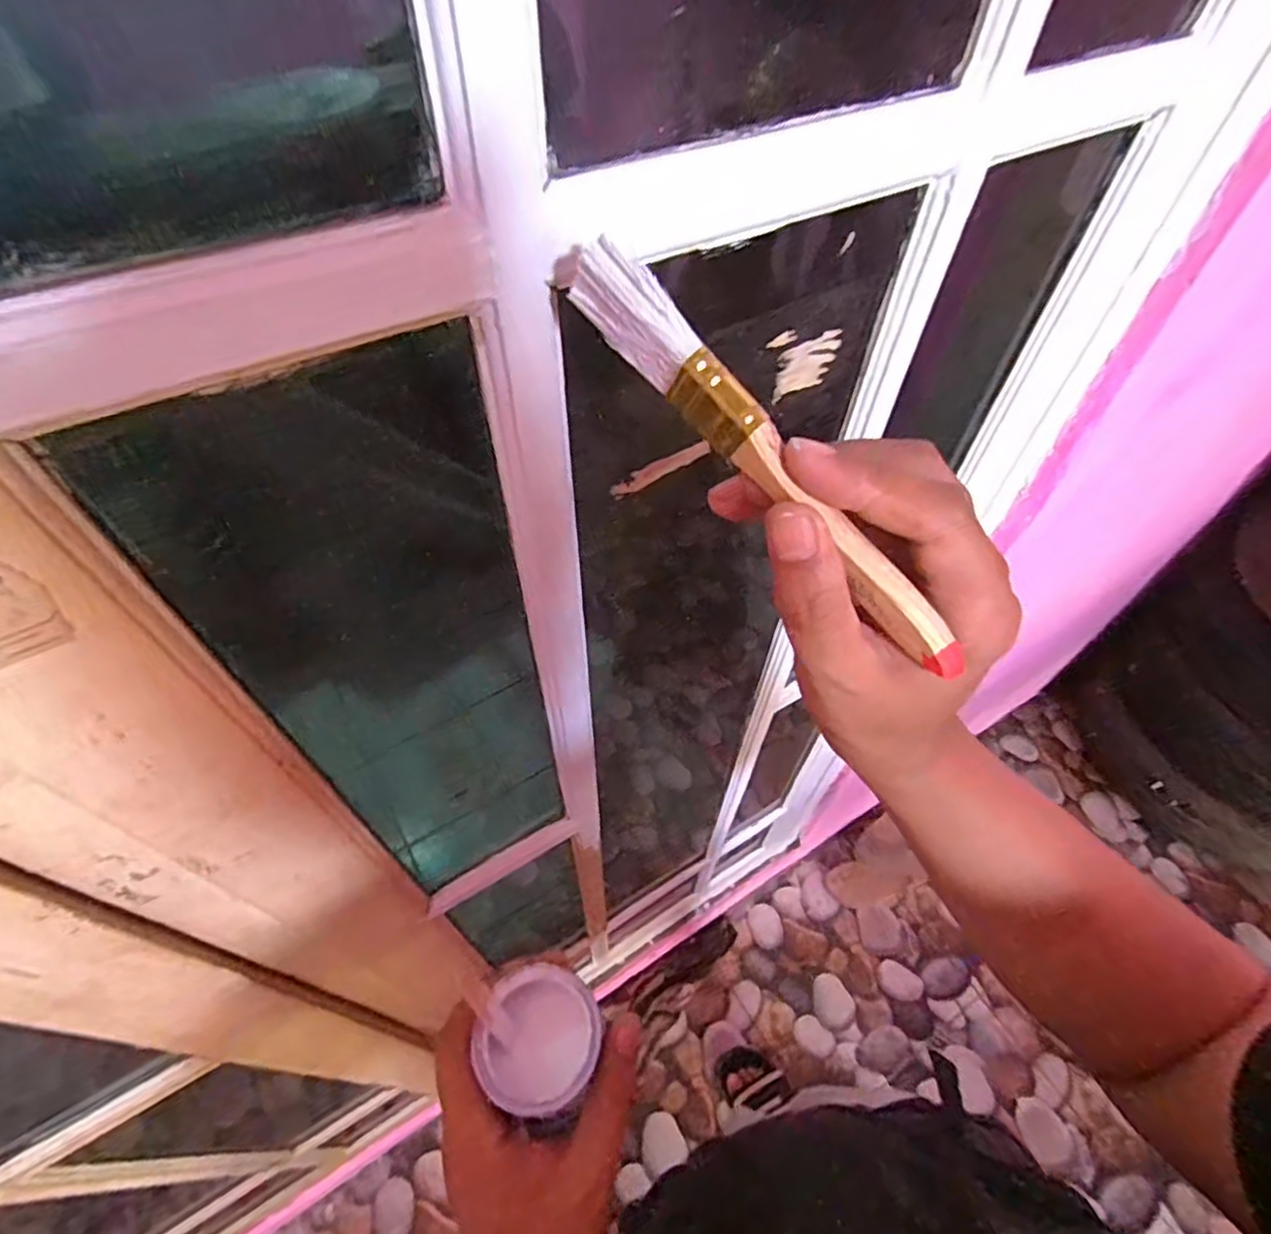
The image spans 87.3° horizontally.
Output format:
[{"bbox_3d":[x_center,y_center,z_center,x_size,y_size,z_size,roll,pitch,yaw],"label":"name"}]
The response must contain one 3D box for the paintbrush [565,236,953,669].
[{"bbox_3d":[0.040,-0.045,0.199,0.160,0.023,0.009,46,61,-4],"label":"paintbrush"}]

